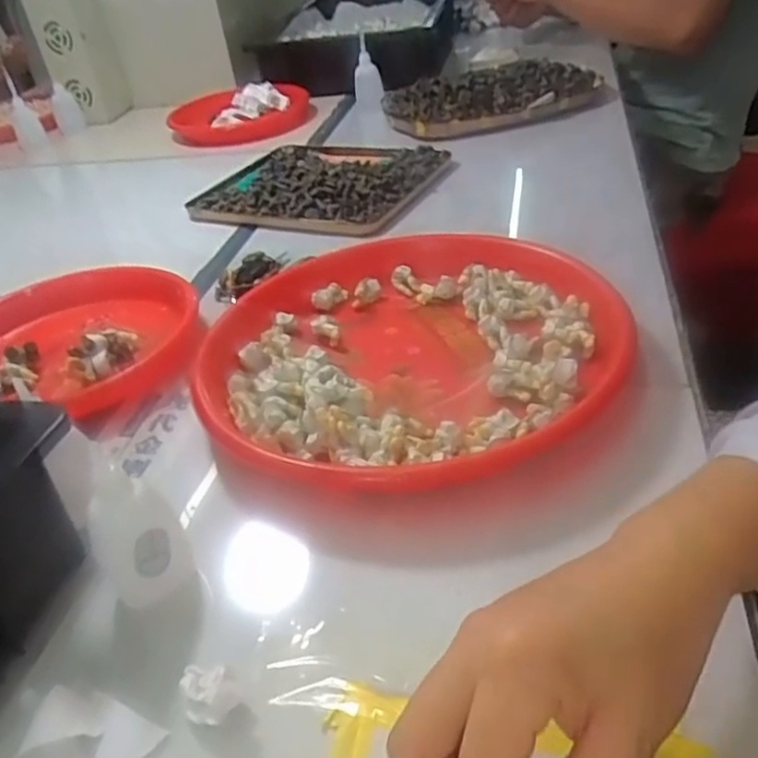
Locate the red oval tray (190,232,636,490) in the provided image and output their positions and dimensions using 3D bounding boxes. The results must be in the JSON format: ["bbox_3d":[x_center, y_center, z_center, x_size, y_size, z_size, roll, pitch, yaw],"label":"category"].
[{"bbox_3d":[0.020,-0.023,0.490,0.289,0.035,0.283,-15,37,-10],"label":"red oval tray"}]

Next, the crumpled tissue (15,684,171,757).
[{"bbox_3d":[-0.127,0.156,0.290,0.049,0.018,0.053,12,40,24],"label":"crumpled tissue"}]

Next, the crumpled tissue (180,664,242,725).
[{"bbox_3d":[-0.073,0.138,0.305,0.023,0.016,0.025,-21,38,-18],"label":"crumpled tissue"}]

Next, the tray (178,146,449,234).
[{"bbox_3d":[-0.068,-0.239,0.814,0.263,0.022,0.240,13,41,26],"label":"tray"}]

